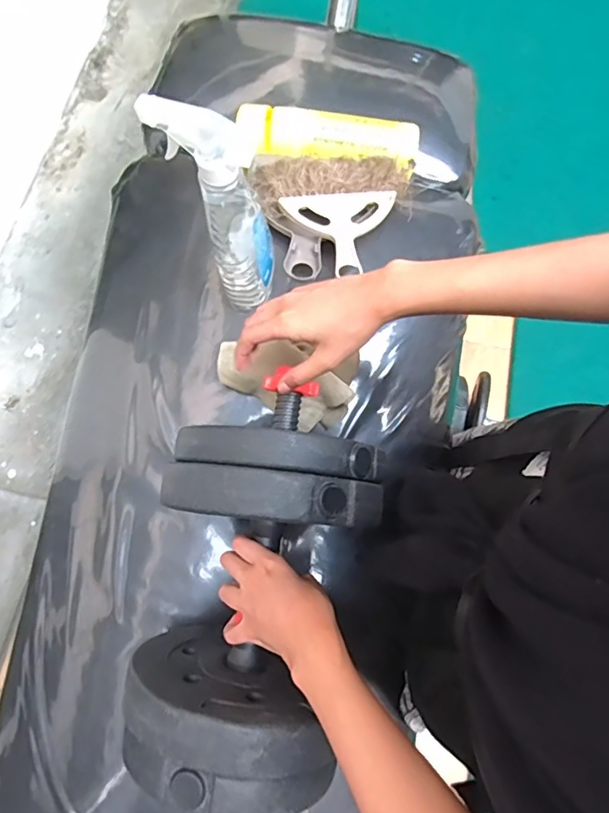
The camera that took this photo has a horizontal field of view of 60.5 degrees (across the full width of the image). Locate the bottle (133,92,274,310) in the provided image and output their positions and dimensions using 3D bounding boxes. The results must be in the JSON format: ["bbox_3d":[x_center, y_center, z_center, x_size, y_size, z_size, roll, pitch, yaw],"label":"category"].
[{"bbox_3d":[-0.076,-0.181,0.494,0.081,0.244,0.078,14,65,9],"label":"bottle"}]

